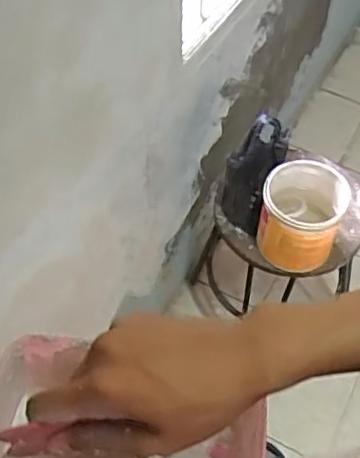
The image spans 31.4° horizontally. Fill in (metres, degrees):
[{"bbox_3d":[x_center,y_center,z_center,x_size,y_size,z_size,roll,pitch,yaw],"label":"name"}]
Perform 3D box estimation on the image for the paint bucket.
[{"bbox_3d":[0.234,-0.026,1.242,0.151,0.144,0.160,1,53,-2],"label":"paint bucket"}]

